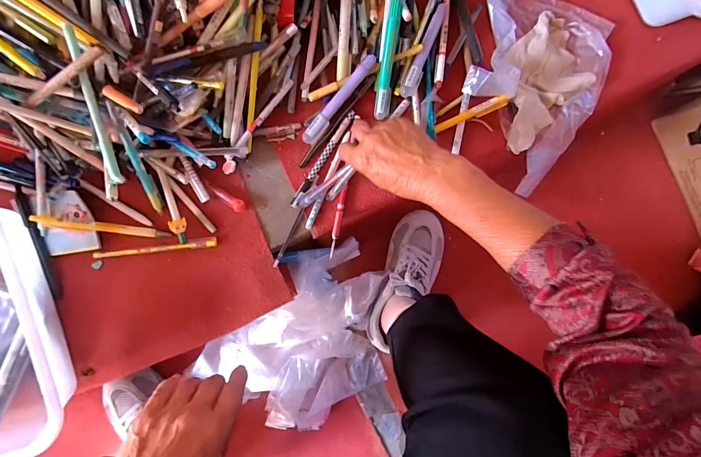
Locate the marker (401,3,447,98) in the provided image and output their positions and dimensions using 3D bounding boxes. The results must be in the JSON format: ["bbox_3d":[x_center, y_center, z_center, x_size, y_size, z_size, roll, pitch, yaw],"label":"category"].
[{"bbox_3d":[0.092,-0.225,0.427,0.020,0.015,0.130,21,88,-3],"label":"marker"}]

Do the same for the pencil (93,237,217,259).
[{"bbox_3d":[-0.242,0.025,0.425,0.144,0.008,0.012,-7,89,-4],"label":"pencil"}]

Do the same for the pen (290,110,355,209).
[{"bbox_3d":[-0.036,-0.089,0.432,0.011,0.010,0.141,32,87,-3],"label":"pen"}]

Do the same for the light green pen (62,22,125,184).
[{"bbox_3d":[-0.251,-0.115,0.334,0.012,0.010,0.146,0,118,-4],"label":"light green pen"}]

